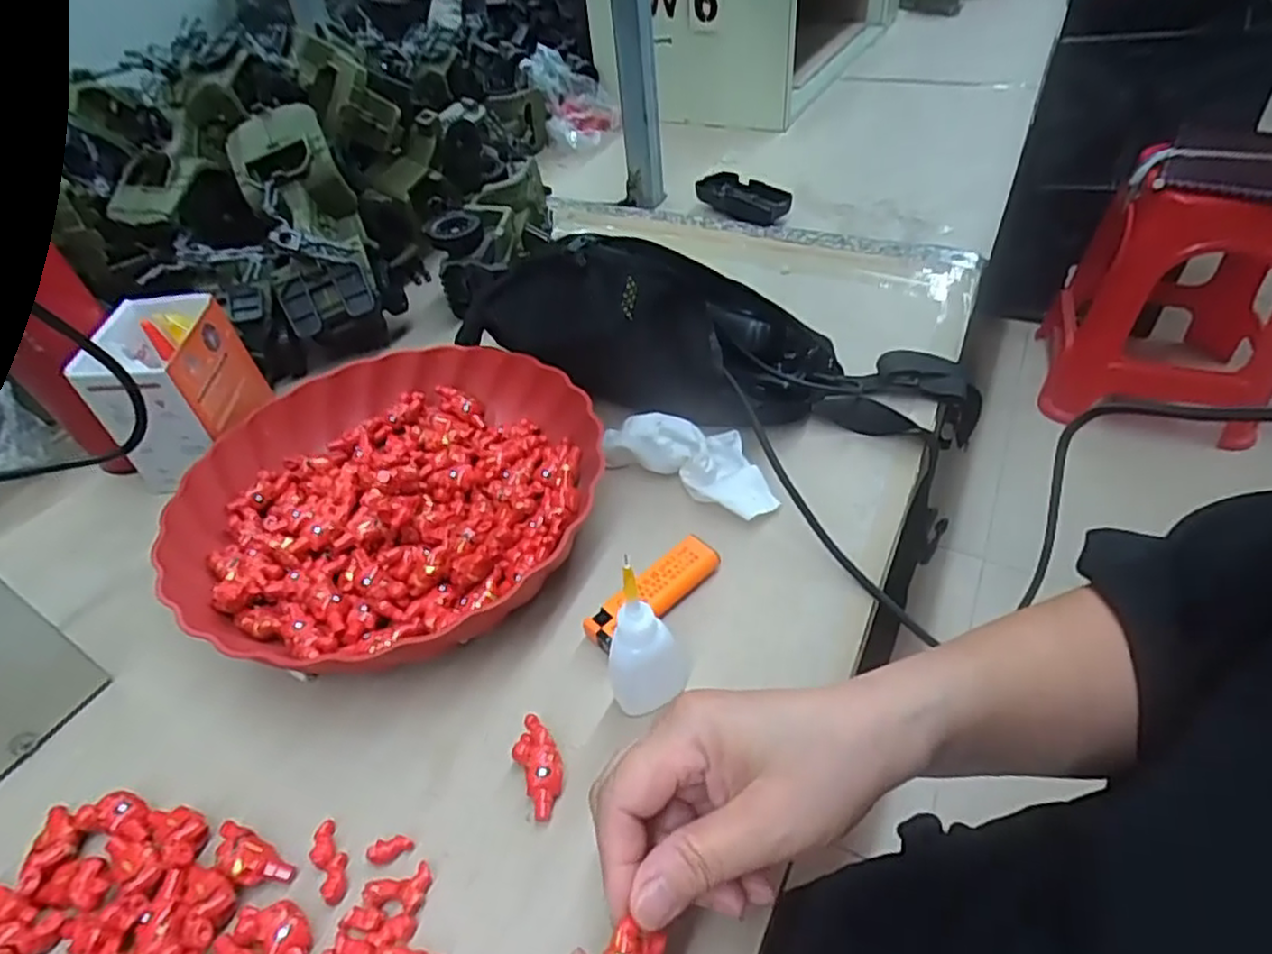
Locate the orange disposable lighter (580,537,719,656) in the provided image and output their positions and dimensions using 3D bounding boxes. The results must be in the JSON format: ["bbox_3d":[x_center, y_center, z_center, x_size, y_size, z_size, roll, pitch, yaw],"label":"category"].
[{"bbox_3d":[0.010,0.063,0.366,0.079,0.019,0.023,-32,50,-25],"label":"orange disposable lighter"}]

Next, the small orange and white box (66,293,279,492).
[{"bbox_3d":[-0.309,-0.060,0.465,0.076,0.087,0.093,-5,44,0],"label":"small orange and white box"}]

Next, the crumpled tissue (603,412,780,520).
[{"bbox_3d":[0.033,-0.013,0.429,0.120,0.035,0.043,21,50,25],"label":"crumpled tissue"}]

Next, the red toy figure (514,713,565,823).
[{"bbox_3d":[-0.042,0.129,0.306,0.018,0.012,0.042,-21,46,-16],"label":"red toy figure"}]

